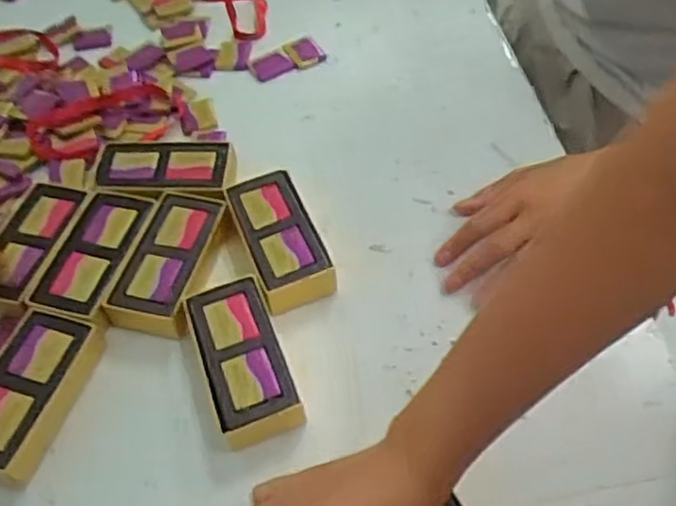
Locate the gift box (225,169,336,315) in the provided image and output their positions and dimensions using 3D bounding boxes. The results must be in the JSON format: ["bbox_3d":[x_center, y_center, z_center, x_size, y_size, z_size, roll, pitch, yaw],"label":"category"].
[{"bbox_3d":[-0.047,-0.013,0.561,0.054,0.030,0.109,-19,55,-10],"label":"gift box"}]

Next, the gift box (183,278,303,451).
[{"bbox_3d":[-0.067,0.073,0.500,0.053,0.035,0.113,-19,55,-10],"label":"gift box"}]

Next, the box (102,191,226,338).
[{"bbox_3d":[-0.130,0.006,0.556,0.063,0.029,0.115,10,55,11],"label":"box"}]

